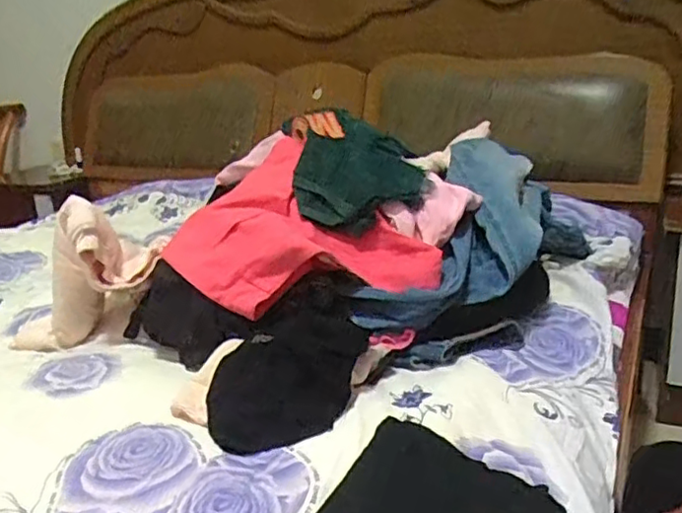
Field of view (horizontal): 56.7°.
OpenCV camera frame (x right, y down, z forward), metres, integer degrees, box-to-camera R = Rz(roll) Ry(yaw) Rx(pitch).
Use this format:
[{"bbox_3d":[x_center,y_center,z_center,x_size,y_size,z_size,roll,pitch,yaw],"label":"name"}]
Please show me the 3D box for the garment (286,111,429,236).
[{"bbox_3d":[0.021,-0.141,0.969,0.201,0.136,0.232,-4,18,-4],"label":"garment"}]

